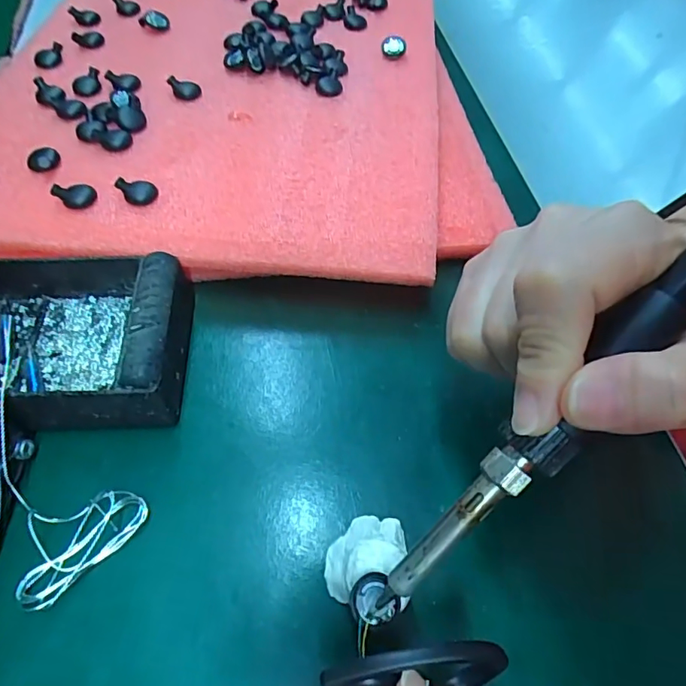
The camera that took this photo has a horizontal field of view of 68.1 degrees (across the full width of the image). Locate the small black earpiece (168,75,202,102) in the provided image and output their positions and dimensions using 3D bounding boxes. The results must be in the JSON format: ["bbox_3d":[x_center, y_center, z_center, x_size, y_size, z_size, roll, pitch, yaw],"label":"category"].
[{"bbox_3d":[-0.091,-0.148,0.295,0.016,0.007,0.015,1,56,-1],"label":"small black earpiece"}]

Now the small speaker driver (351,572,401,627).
[{"bbox_3d":[0.009,0.079,0.157,0.014,0.004,0.015,1,55,-2],"label":"small speaker driver"}]

